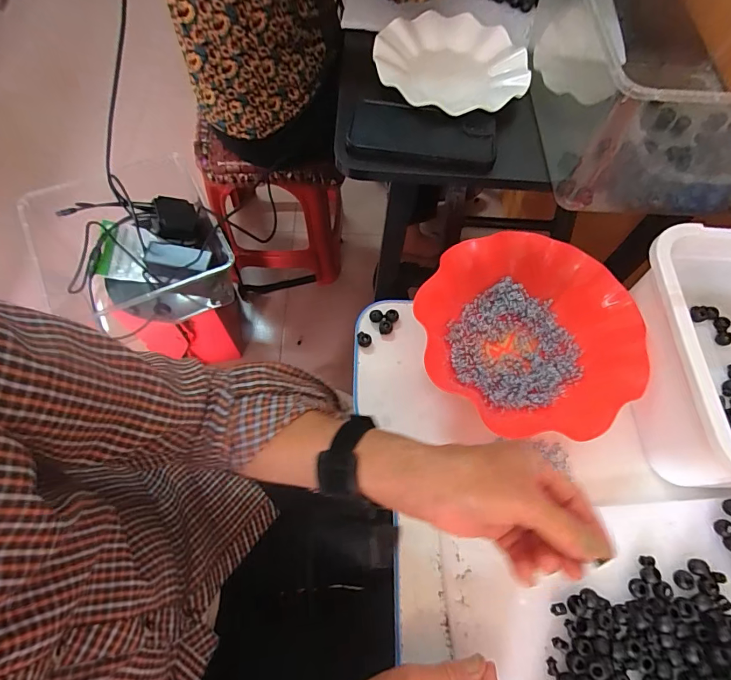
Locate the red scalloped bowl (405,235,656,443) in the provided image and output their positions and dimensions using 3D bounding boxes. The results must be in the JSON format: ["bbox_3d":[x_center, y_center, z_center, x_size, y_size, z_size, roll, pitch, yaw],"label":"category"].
[{"bbox_3d":[0.168,-0.010,0.451,0.215,0.066,0.210,1,66,-2],"label":"red scalloped bowl"}]

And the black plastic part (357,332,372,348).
[{"bbox_3d":[-0.002,0.000,0.473,0.018,0.010,0.013,32,69,11],"label":"black plastic part"}]

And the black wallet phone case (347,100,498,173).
[{"bbox_3d":[0.064,-0.228,0.471,0.160,0.016,0.081,9,66,2],"label":"black wallet phone case"}]

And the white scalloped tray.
[{"bbox_3d":[0.103,-0.337,0.516,0.178,0.028,0.176,3,66,-1],"label":"white scalloped tray"}]

